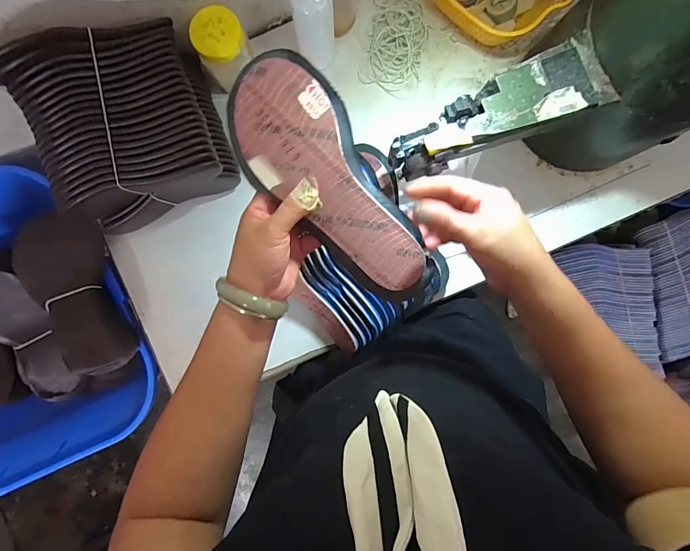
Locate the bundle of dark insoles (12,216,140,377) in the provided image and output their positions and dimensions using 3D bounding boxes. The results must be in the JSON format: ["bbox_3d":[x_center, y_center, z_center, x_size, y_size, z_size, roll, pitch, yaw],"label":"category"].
[{"bbox_3d":[-0.425,0.034,0.587,0.102,0.098,0.247,-12,89,2],"label":"bundle of dark insoles"}]

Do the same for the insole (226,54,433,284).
[{"bbox_3d":[-0.016,-0.087,0.343,0.097,0.023,0.241,-38,98,1],"label":"insole"}]

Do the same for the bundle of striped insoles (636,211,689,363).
[{"bbox_3d":[1.008,0.026,1.106,0.224,0.084,0.412,-7,89,2],"label":"bundle of striped insoles"}]

